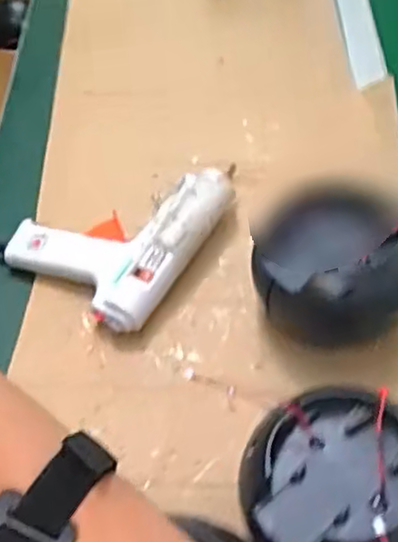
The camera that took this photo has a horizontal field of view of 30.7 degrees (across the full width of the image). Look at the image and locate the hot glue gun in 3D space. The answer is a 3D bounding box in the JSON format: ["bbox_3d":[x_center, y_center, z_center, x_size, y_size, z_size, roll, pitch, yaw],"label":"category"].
[{"bbox_3d":[-0.071,-0.044,0.670,0.157,0.044,0.177,27,58,24],"label":"hot glue gun"}]

